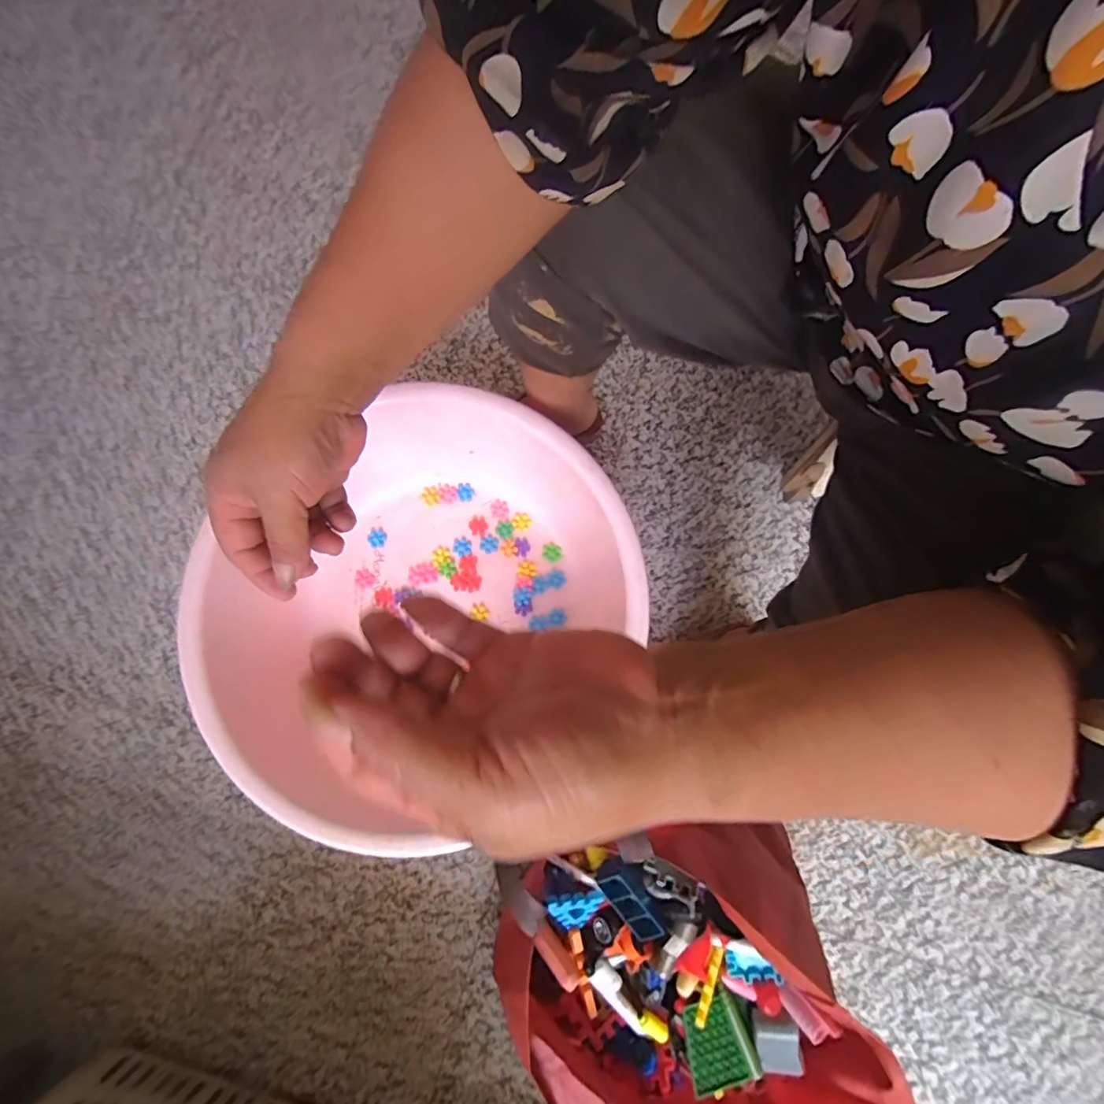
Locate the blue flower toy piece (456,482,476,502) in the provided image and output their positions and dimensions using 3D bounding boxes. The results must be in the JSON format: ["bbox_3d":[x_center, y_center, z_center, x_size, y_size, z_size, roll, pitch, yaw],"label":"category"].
[{"bbox_3d":[-0.124,-0.086,0.692,0.024,0.004,0.028,-27,81,-4],"label":"blue flower toy piece"}]

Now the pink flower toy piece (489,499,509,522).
[{"bbox_3d":[-0.075,-0.059,0.687,0.025,0.004,0.034,-18,80,-3],"label":"pink flower toy piece"}]

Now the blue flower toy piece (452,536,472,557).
[{"bbox_3d":[-0.127,-0.007,0.686,0.031,0.011,0.026,39,83,7],"label":"blue flower toy piece"}]

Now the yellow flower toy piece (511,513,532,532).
[{"bbox_3d":[-0.044,-0.043,0.695,0.029,0.004,0.027,-5,66,11],"label":"yellow flower toy piece"}]

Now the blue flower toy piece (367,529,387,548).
[{"bbox_3d":[-0.250,-0.019,0.692,0.023,0.010,0.028,18,81,4],"label":"blue flower toy piece"}]

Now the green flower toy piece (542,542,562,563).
[{"bbox_3d":[0.000,0.001,0.680,0.028,0.008,0.026,0,80,1],"label":"green flower toy piece"}]

